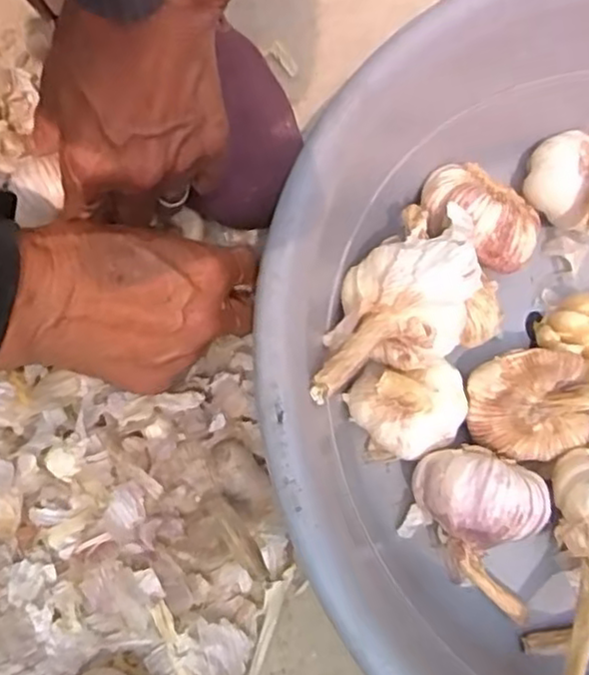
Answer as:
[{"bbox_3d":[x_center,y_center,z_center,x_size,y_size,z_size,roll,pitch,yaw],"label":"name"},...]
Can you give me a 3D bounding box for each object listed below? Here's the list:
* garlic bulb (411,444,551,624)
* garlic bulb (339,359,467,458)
[{"bbox_3d":[0.094,0.092,0.331,0.047,0.049,0.085,-23,76,-7],"label":"garlic bulb"},{"bbox_3d":[0.058,0.037,0.354,0.058,0.047,0.045,-3,75,-1],"label":"garlic bulb"}]

